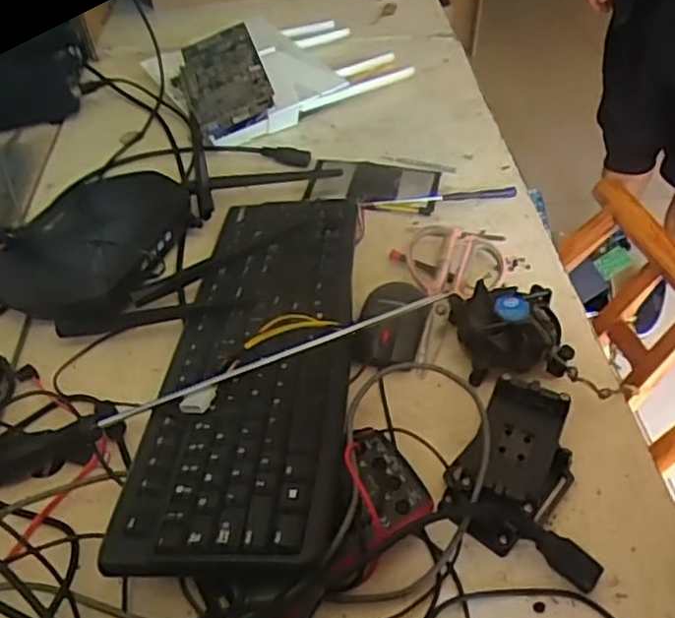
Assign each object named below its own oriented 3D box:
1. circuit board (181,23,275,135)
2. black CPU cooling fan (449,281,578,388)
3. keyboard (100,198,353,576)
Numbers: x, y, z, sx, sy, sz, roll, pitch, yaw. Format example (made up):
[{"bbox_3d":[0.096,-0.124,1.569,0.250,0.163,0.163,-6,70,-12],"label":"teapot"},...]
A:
[{"bbox_3d":[-0.133,-0.268,0.778,0.092,0.019,0.119,-27,72,13],"label":"circuit board"},{"bbox_3d":[0.156,0.021,0.609,0.091,0.052,0.092,-3,45,-4],"label":"black CPU cooling fan"},{"bbox_3d":[-0.070,0.022,0.564,0.154,0.034,0.399,-2,42,3],"label":"keyboard"}]

